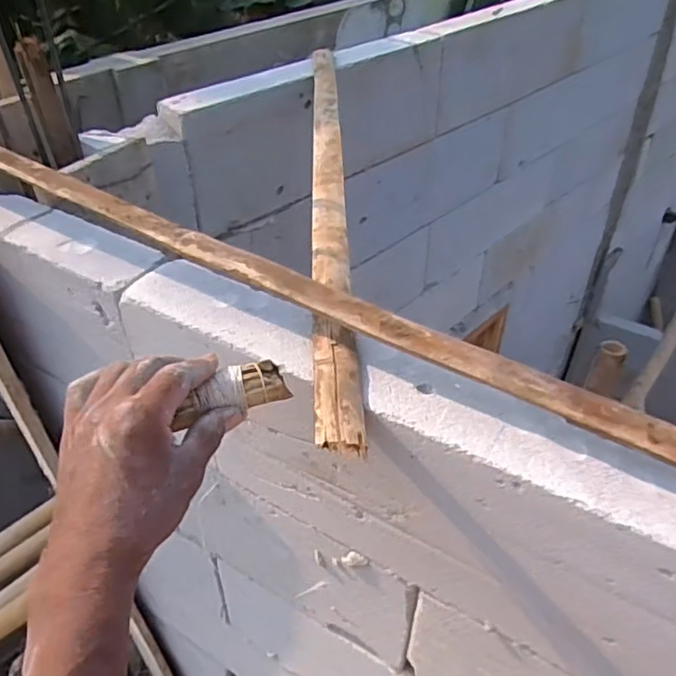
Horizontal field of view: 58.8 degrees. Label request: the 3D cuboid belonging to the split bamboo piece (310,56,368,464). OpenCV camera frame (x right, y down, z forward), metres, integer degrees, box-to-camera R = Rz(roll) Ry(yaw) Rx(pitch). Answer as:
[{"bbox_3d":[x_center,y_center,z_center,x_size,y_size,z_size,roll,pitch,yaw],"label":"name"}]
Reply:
[{"bbox_3d":[-0.012,-0.200,0.705,0.035,0.022,0.822,-1,40,-1],"label":"split bamboo piece"}]

